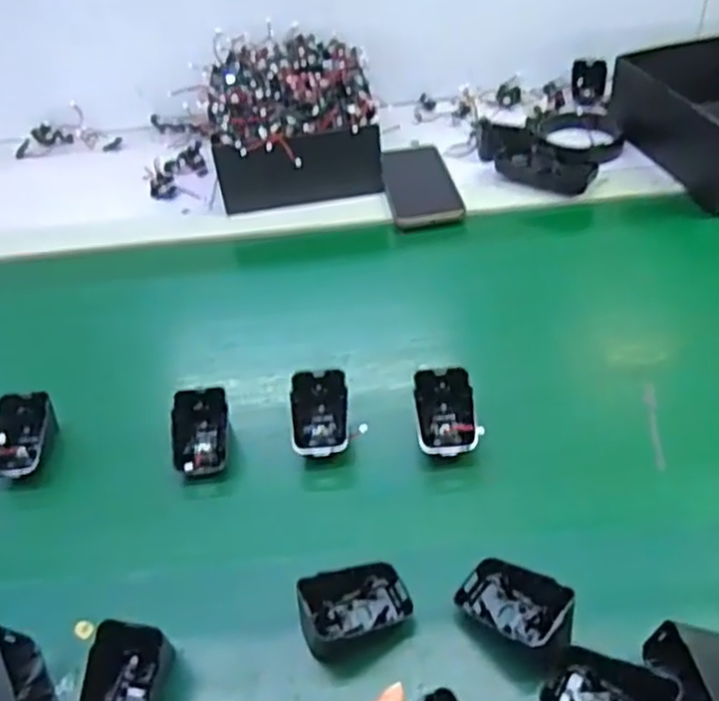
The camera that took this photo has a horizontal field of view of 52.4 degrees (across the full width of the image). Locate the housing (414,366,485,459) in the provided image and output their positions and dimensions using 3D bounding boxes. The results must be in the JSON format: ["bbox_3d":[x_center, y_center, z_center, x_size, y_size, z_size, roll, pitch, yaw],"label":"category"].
[{"bbox_3d":[0.065,0.047,0.553,0.044,0.030,0.066,-4,44,2],"label":"housing"}]

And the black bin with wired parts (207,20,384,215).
[{"bbox_3d":[-0.076,-0.270,0.836,0.174,0.087,0.246,-8,44,-1],"label":"black bin with wired parts"}]

